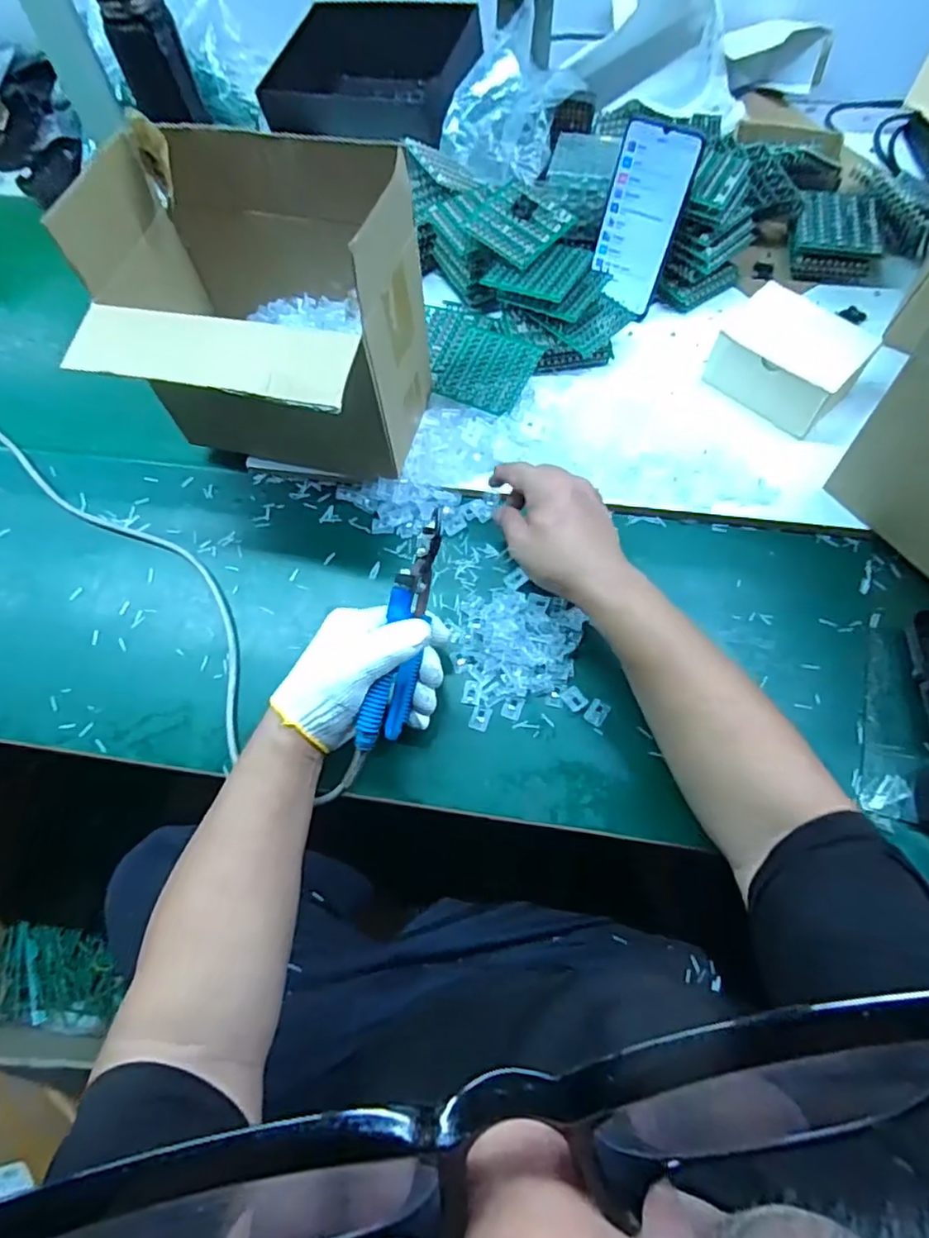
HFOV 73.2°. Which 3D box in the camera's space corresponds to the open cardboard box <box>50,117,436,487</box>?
[{"bbox_3d":[-0.169,-0.234,0.544,0.236,0.234,0.196,12,68,7],"label":"open cardboard box"}]

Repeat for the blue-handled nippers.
[{"bbox_3d":[-0.046,0.008,0.486,0.022,0.052,0.183,13,90,8],"label":"blue-handled nippers"}]

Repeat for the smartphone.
[{"bbox_3d":[0.176,-0.396,0.626,0.075,0.153,0.011,26,49,14],"label":"smartphone"}]

